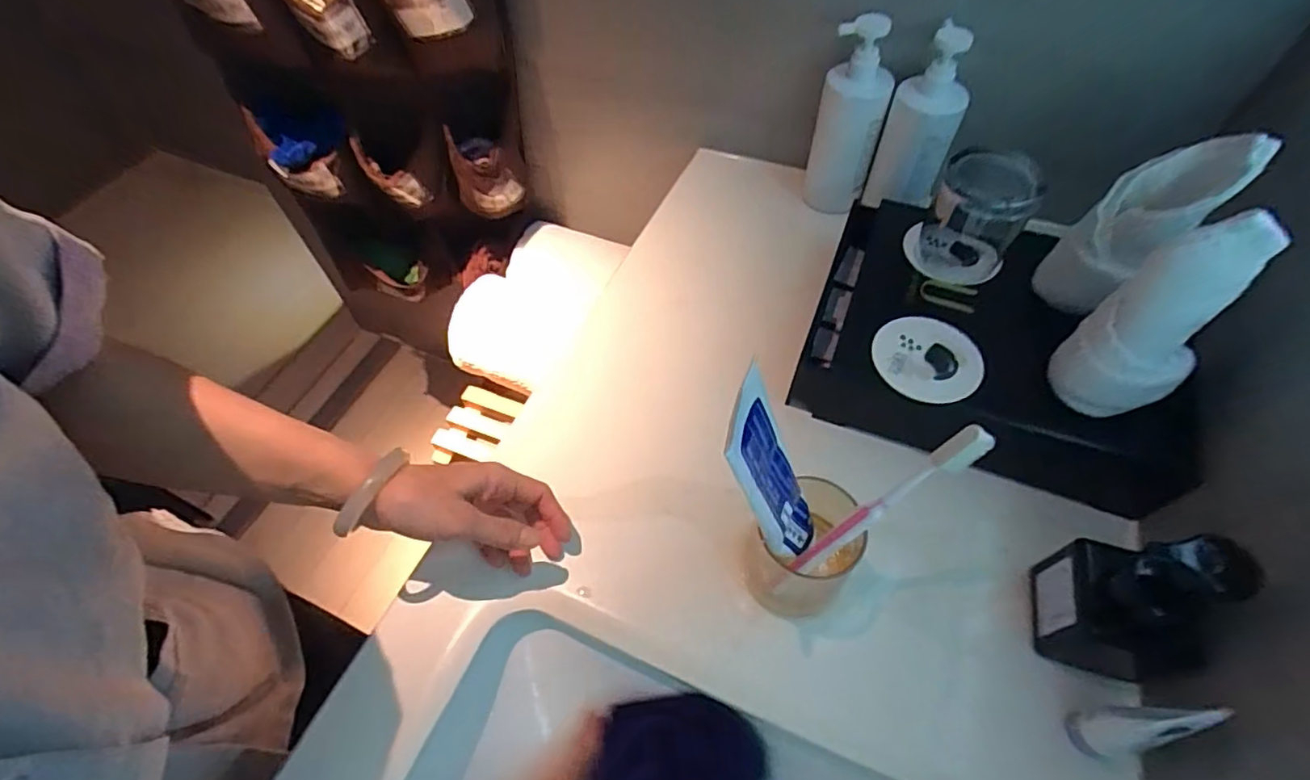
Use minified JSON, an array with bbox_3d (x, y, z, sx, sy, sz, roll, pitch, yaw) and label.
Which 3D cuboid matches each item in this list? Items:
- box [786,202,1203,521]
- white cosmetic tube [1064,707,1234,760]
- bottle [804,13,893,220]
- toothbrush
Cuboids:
[{"bbox_3d":[0.291,-0.043,0.508,0.297,0.083,0.220,19,60,14],"label":"box"},{"bbox_3d":[0.284,0.201,0.344,0.036,0.093,0.025,-2,57,0],"label":"white cosmetic tube"},{"bbox_3d":[0.197,-0.278,0.599,0.065,0.180,0.059,7,58,7],"label":"bottle"},{"bbox_3d":[0.136,0.082,0.372,0.014,0.176,0.016,8,44,-46],"label":"toothbrush"}]

